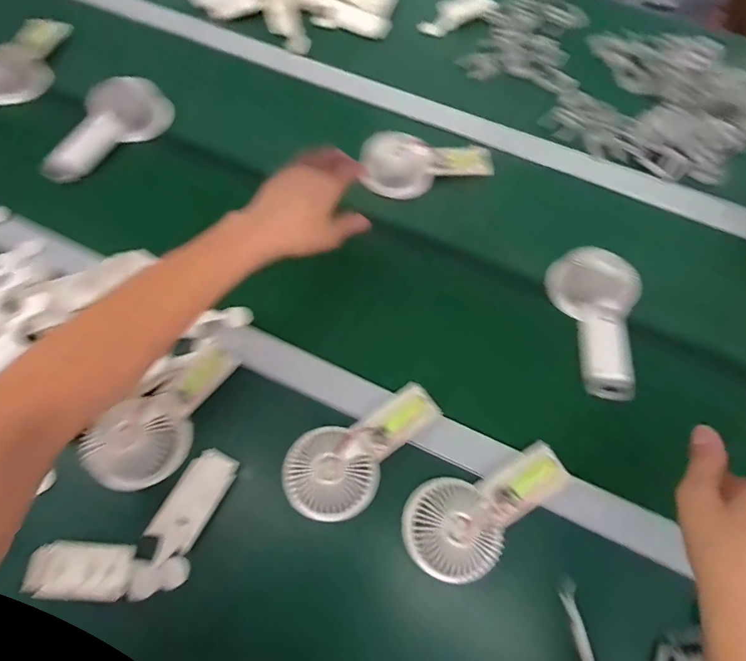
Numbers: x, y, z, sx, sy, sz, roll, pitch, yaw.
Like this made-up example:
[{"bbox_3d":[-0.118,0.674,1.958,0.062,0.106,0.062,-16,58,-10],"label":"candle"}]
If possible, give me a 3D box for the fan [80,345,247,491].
[{"bbox_3d":[-0.209,0.082,0.440,0.075,0.046,0.162,35,70,12],"label":"fan"}]

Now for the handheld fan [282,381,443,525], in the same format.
[{"bbox_3d":[-0.011,0.113,0.427,0.165,0.034,0.084,-39,73,-17],"label":"handheld fan"}]

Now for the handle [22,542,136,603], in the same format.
[{"bbox_3d":[-0.266,0.220,0.397,0.093,0.014,0.046,3,67,-1],"label":"handle"}]

